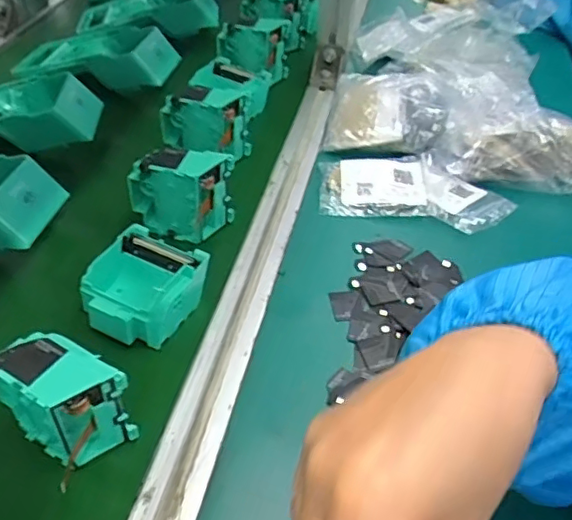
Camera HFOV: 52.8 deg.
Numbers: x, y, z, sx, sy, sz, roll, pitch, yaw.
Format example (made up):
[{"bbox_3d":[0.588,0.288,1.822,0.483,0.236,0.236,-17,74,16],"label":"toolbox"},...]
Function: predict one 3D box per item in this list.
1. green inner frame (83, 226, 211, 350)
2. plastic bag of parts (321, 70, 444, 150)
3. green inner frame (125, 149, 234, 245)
[{"bbox_3d":[-0.110,0.021,0.441,0.073,0.034,0.081,21,46,17],"label":"green inner frame"},{"bbox_3d":[0.107,-0.169,0.638,0.117,0.047,0.137,6,44,3],"label":"plastic bag of parts"},{"bbox_3d":[-0.089,-0.057,0.495,0.085,0.074,0.042,10,44,7],"label":"green inner frame"}]

